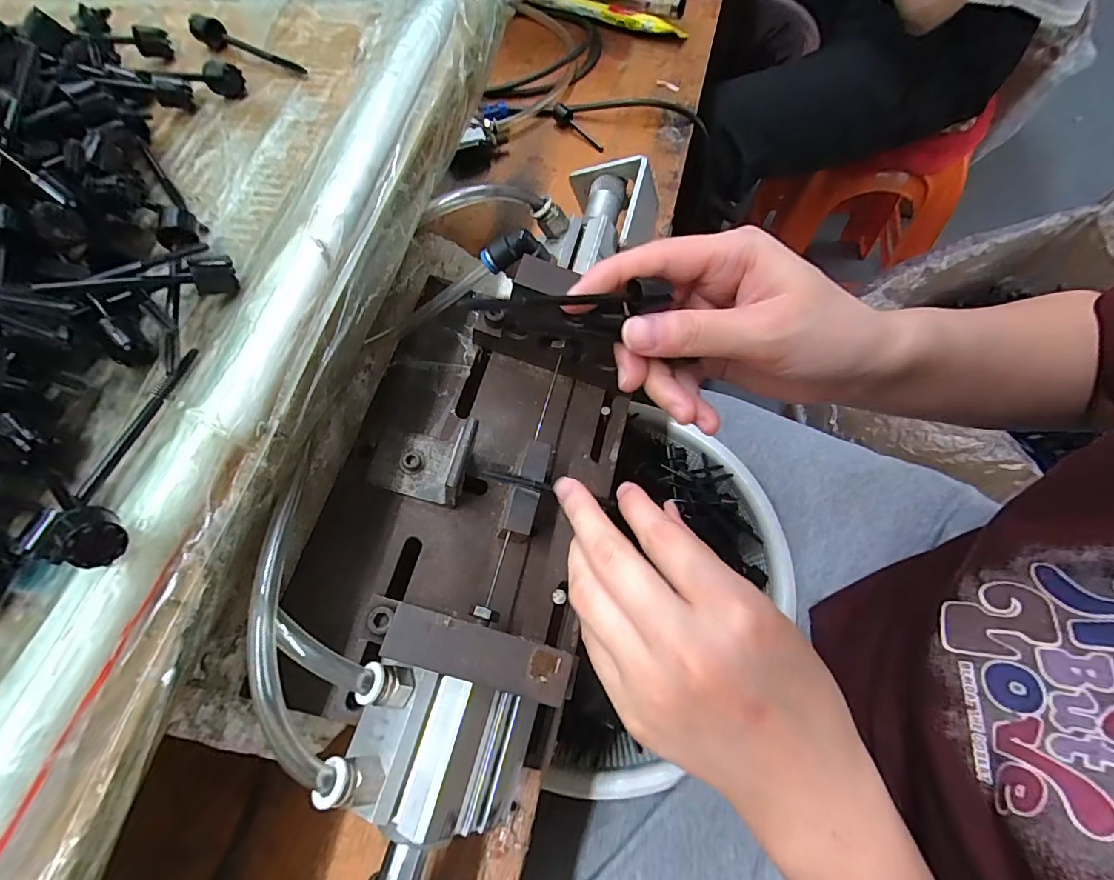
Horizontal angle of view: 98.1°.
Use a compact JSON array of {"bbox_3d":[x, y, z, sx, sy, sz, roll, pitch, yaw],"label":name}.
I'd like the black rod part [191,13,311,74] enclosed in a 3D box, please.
[{"bbox_3d":[-0.183,-0.235,0.286,0.084,0.014,0.010,23,69,15],"label":"black rod part"}]

